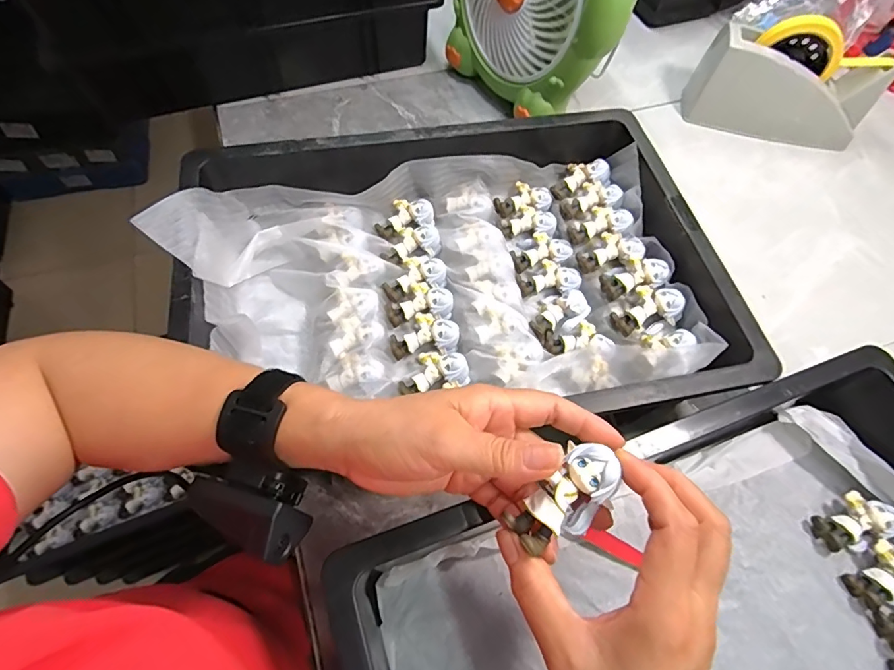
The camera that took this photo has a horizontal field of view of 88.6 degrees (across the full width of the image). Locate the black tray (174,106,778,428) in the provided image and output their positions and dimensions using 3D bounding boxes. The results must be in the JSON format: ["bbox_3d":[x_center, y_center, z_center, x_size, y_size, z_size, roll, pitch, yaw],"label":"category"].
[{"bbox_3d":[0.010,-0.049,0.402,0.425,0.087,0.289,-8,63,-7],"label":"black tray"}]

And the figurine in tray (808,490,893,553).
[{"bbox_3d":[0.320,0.148,0.358,0.052,0.025,0.036,-30,68,-17],"label":"figurine in tray"}]

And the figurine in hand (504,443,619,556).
[{"bbox_3d":[0.058,0.080,0.224,0.055,0.026,0.033,-33,68,-16],"label":"figurine in hand"}]

